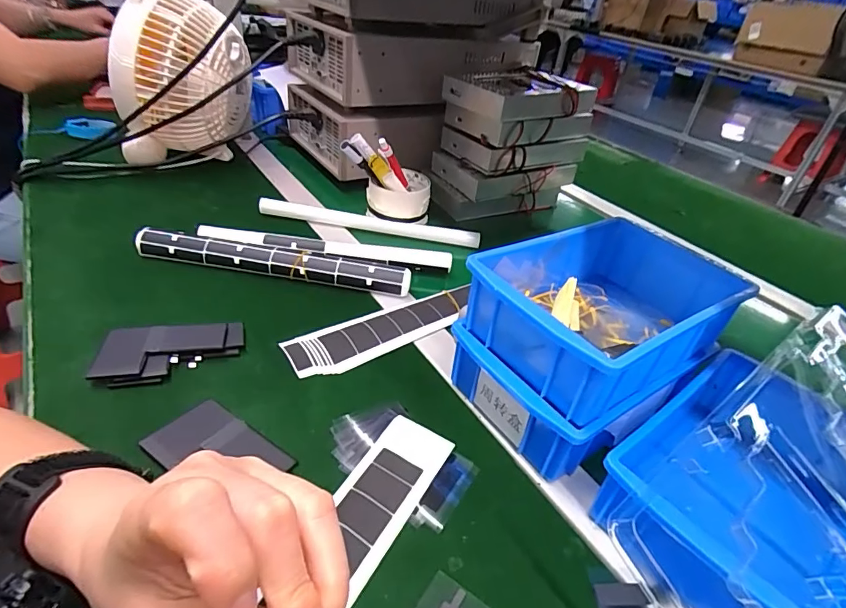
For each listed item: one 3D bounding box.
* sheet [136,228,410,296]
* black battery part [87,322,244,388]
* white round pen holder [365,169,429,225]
[{"bbox_3d":[-0.161,-0.046,0.510,0.292,0.029,0.023,9,37,1],"label":"sheet"},{"bbox_3d":[-0.213,0.040,0.399,0.109,0.018,0.059,-5,39,-16],"label":"black battery part"},{"bbox_3d":[-0.030,-0.149,0.652,0.078,0.048,0.084,5,37,-4],"label":"white round pen holder"}]

